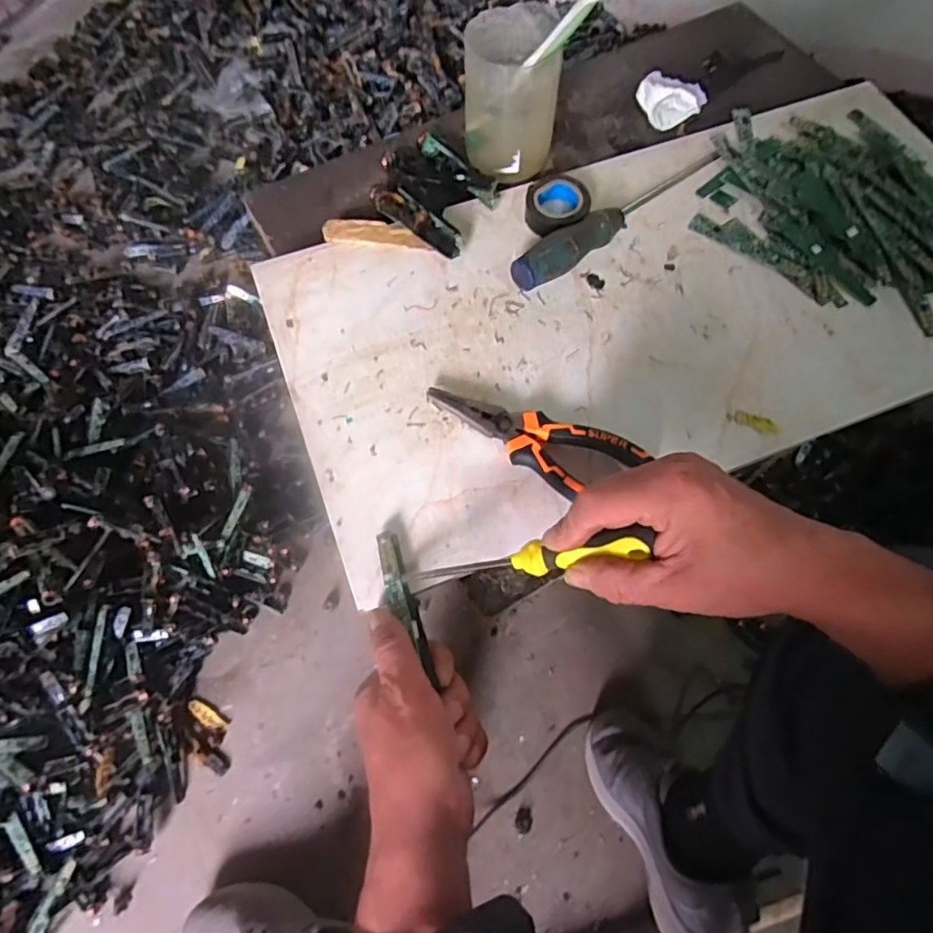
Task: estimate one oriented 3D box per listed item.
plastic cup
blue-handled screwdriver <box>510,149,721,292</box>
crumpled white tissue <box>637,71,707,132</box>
[{"bbox_3d":[0.037,-0.306,0.494,0.078,0.099,0.077,0,65,-1],"label":"plastic cup"},{"bbox_3d":[0.128,-0.207,0.484,0.230,0.030,0.025,-38,71,-17],"label":"blue-handled screwdriver"},{"bbox_3d":[0.193,-0.350,0.564,0.060,0.024,0.056,26,67,11],"label":"crumpled white tissue"}]

